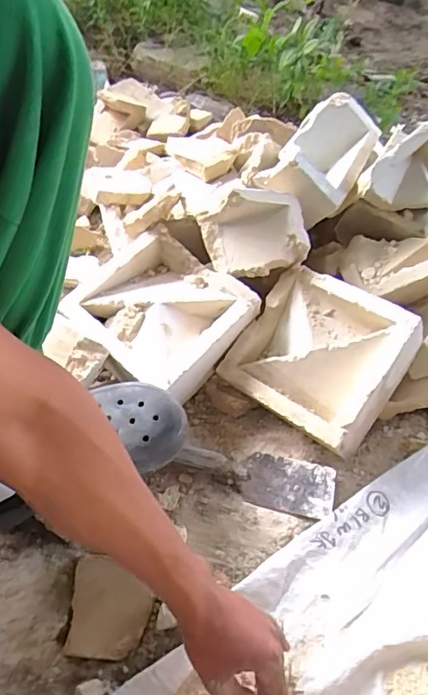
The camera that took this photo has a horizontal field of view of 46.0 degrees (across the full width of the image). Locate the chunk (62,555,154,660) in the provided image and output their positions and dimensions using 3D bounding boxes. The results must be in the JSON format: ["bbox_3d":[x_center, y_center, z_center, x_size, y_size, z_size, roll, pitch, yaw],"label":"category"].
[{"bbox_3d":[-0.114,0.285,0.554,0.086,0.026,0.092,3,50,0],"label":"chunk"}]

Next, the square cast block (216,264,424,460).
[{"bbox_3d":[0.142,0.010,0.692,0.203,0.063,0.199,32,84,28],"label":"square cast block"}]

